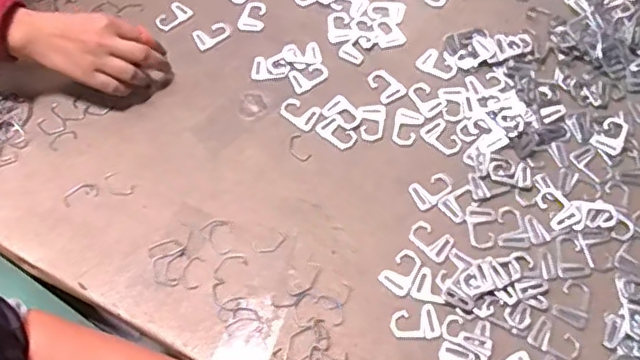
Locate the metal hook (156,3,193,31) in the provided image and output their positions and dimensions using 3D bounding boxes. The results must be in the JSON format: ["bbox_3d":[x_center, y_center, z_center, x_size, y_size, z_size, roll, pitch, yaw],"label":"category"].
[{"bbox_3d":[-0.170,-0.190,0.707,0.027,0.006,0.041,29,65,17],"label":"metal hook"}]

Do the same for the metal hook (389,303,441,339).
[{"bbox_3d":[0.084,0.128,0.535,0.042,0.004,0.029,-12,61,-5],"label":"metal hook"}]

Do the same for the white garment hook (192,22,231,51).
[{"bbox_3d":[-0.123,-0.165,0.693,0.042,0.004,0.025,-25,63,-12],"label":"white garment hook"}]

